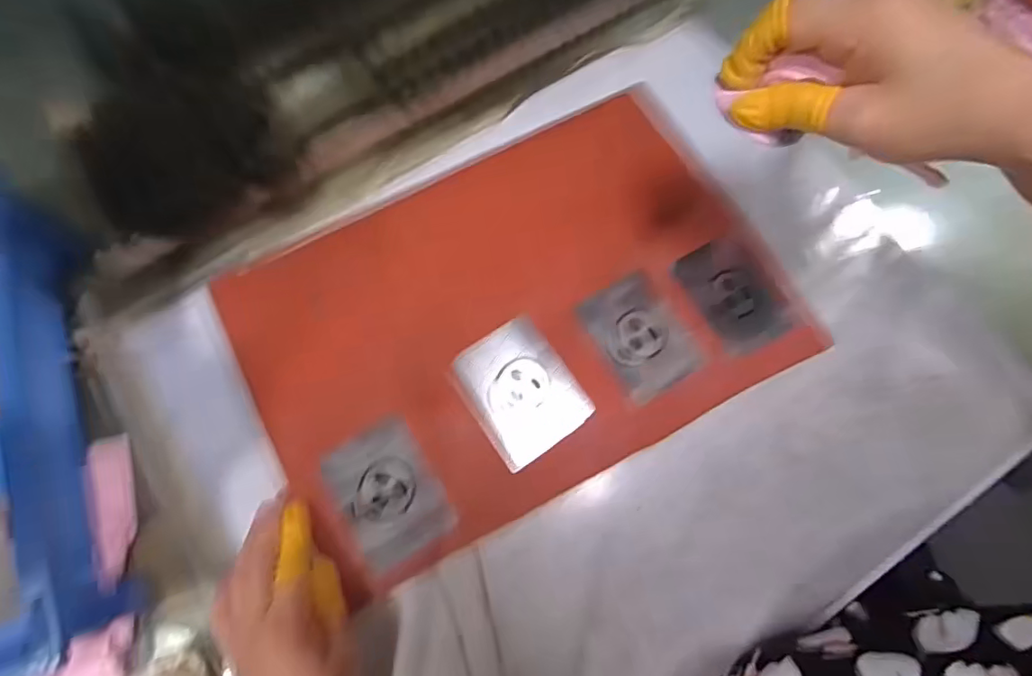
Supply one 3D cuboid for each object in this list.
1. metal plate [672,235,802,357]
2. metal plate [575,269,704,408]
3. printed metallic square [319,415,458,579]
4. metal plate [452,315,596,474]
[{"bbox_3d":[0.162,-0.032,0.391,0.059,0.006,0.083,-26,79,-4],"label":"metal plate"},{"bbox_3d":[0.091,-0.002,0.386,0.062,0.004,0.085,-27,77,-7],"label":"metal plate"},{"bbox_3d":[-0.086,0.103,0.356,0.063,0.004,0.087,-30,78,-14],"label":"printed metallic square"},{"bbox_3d":[0.002,0.037,0.378,0.072,0.004,0.090,-34,78,-9],"label":"metal plate"}]

